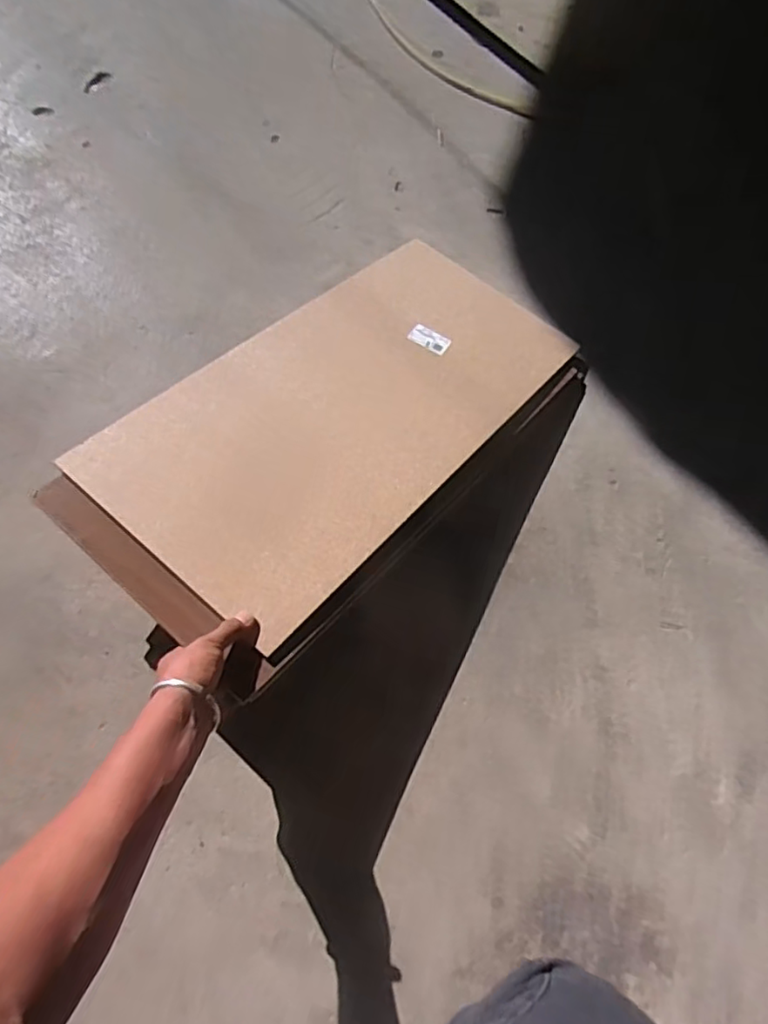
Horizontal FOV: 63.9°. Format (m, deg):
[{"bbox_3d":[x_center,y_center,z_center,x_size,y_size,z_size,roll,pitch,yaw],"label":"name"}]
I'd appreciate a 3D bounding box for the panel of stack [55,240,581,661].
[{"bbox_3d":[-0.038,-0.154,0.845,0.344,0.016,0.662,39,60,12],"label":"panel of stack"}]

